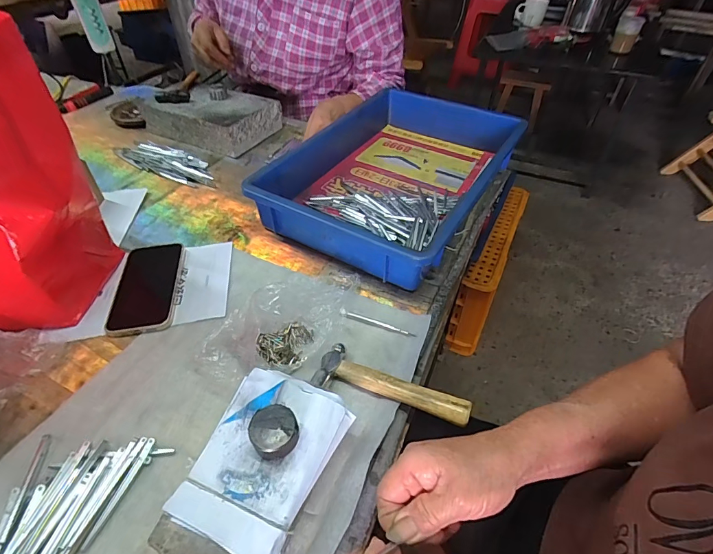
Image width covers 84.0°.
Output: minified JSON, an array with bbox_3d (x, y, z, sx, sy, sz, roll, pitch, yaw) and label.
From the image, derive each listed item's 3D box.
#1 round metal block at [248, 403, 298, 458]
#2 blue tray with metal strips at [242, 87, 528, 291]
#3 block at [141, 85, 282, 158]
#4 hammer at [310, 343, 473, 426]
[{"bbox_3d":[-0.068,0.128,0.328,0.036,0.020,0.037,0,46,-1],"label":"round metal block"},{"bbox_3d":[0.068,-0.173,0.641,0.285,0.080,0.417,24,50,21],"label":"blue tray with metal strips"},{"bbox_3d":[-0.293,-0.331,0.807,0.225,0.066,0.152,20,49,18],"label":"block"},{"bbox_3d":[0.035,0.109,0.406,0.157,0.026,0.047,15,48,13],"label":"hammer"}]

